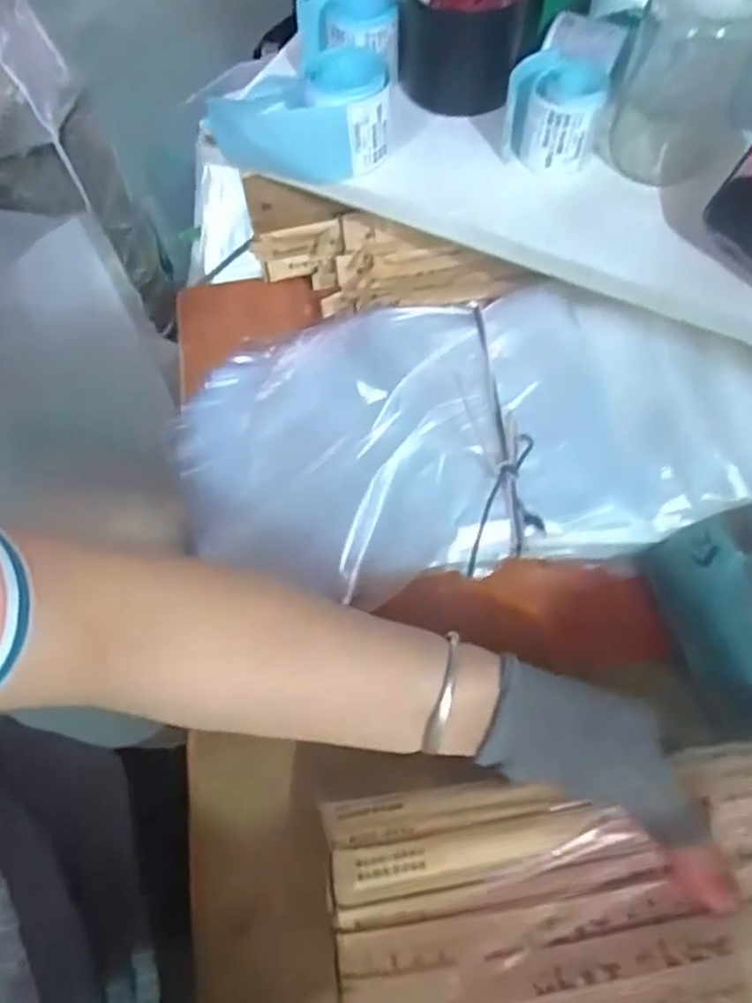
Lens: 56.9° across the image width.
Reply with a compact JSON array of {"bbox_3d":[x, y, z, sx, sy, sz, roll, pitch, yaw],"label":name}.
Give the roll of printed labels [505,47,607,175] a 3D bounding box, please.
[{"bbox_3d":[0.120,-0.264,0.476,0.062,0.057,0.053,12,65,7],"label":"roll of printed labels"}]

